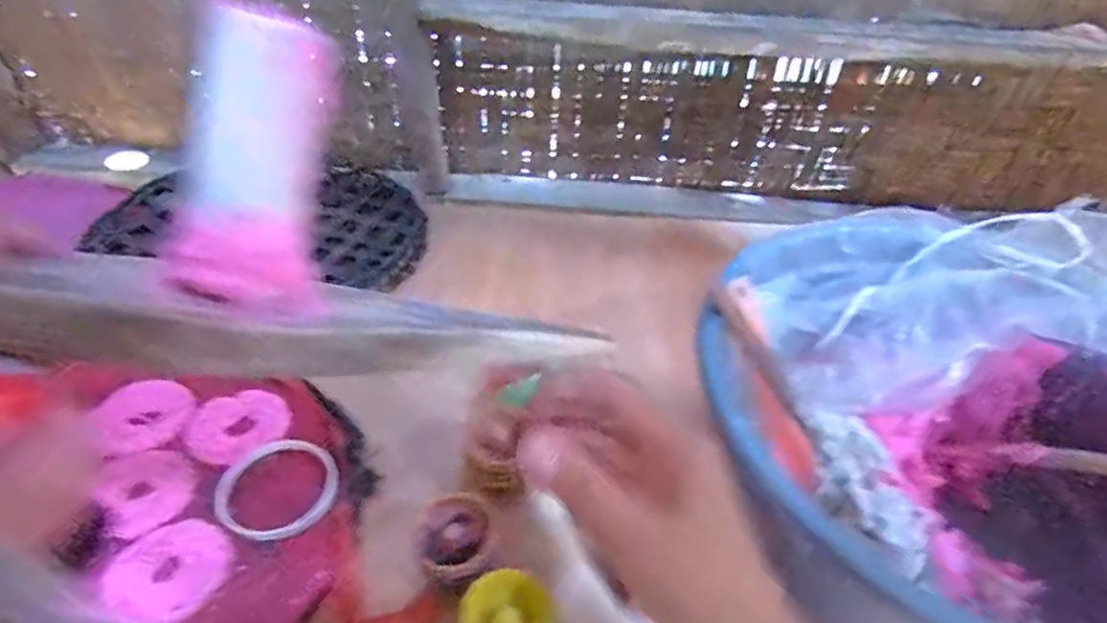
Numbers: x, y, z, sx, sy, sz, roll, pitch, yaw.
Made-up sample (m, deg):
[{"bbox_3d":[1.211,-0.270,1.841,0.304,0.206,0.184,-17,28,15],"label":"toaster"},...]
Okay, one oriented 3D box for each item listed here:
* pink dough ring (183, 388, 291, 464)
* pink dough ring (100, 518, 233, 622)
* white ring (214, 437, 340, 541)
[{"bbox_3d":[-0.290,0.101,0.549,0.084,0.011,0.072,-28,51,-32],"label":"pink dough ring"},{"bbox_3d":[-0.288,0.192,0.448,0.080,0.007,0.078,3,41,-2],"label":"pink dough ring"},{"bbox_3d":[-0.232,0.147,0.506,0.092,0.004,0.098,3,41,-2],"label":"white ring"}]

